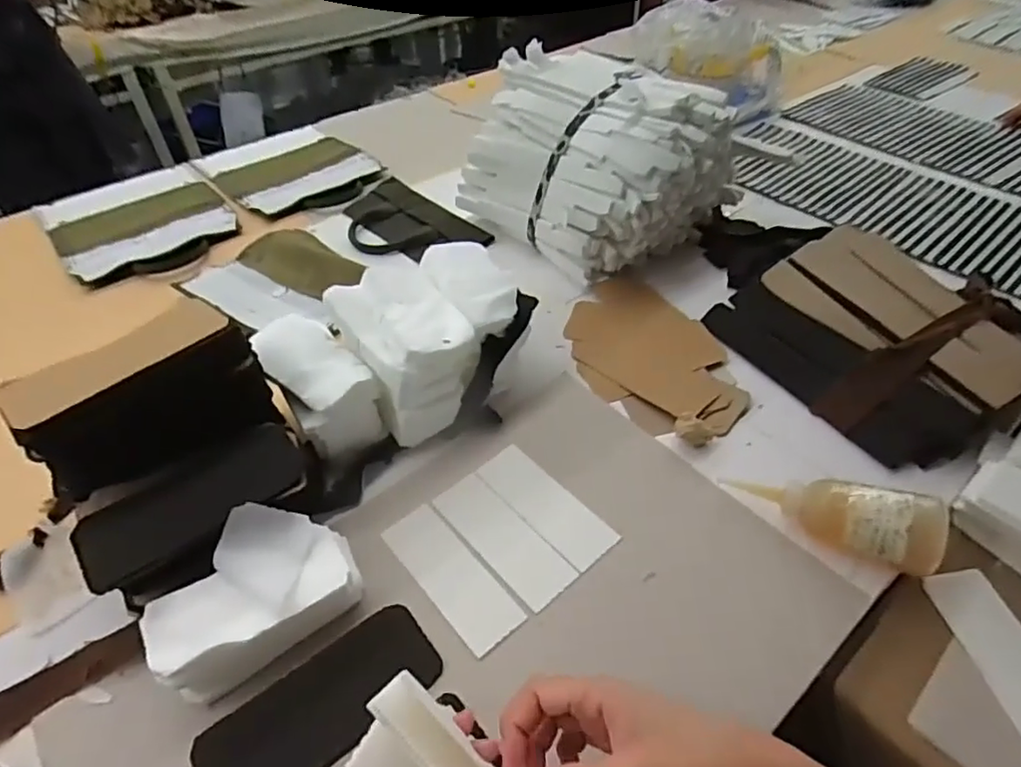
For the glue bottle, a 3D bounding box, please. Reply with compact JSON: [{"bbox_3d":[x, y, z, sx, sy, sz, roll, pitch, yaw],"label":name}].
[{"bbox_3d":[0.277,0.114,0.522,0.169,0.059,0.054,13,47,36],"label":"glue bottle"}]

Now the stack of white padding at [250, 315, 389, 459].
[{"bbox_3d":[-0.194,0.006,0.613,0.080,0.099,0.134,-31,53,-26],"label":"stack of white padding"}]

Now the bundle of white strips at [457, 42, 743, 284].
[{"bbox_3d":[0.127,-0.320,0.841,0.276,0.208,0.298,-35,55,-26],"label":"bundle of white strips"}]

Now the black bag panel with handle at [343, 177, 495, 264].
[{"bbox_3d":[-0.164,-0.240,0.915,0.150,0.013,0.251,-35,54,-29],"label":"black bag panel with handle"}]

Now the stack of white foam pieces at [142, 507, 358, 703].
[{"bbox_3d":[-0.206,0.170,0.478,0.155,0.062,0.105,-30,53,-26],"label":"stack of white foam pieces"}]

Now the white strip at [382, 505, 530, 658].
[{"bbox_3d":[-0.052,0.167,0.524,0.052,0.005,0.144,-32,52,-27],"label":"white strip"}]

